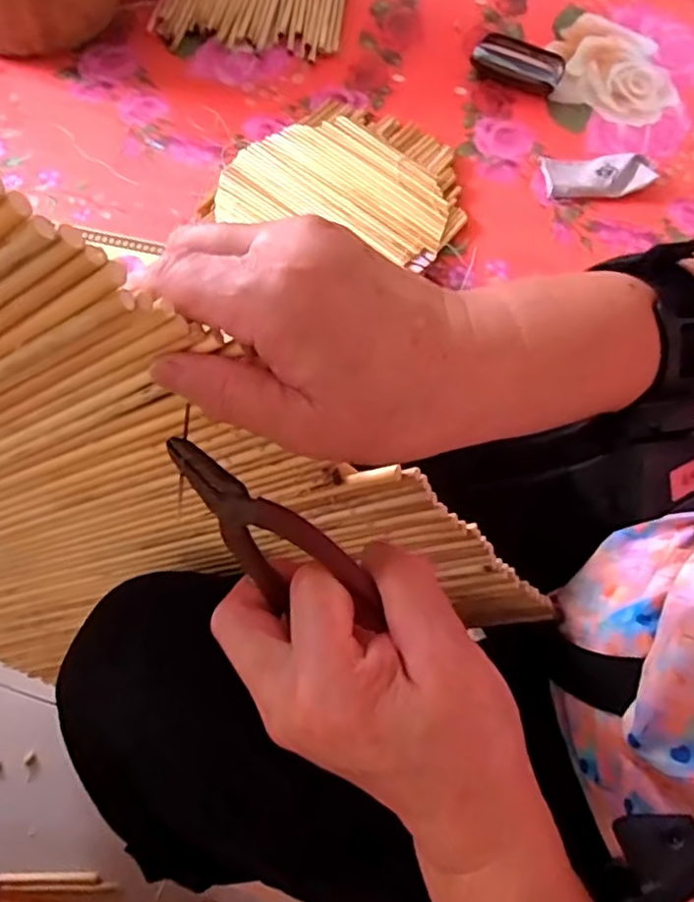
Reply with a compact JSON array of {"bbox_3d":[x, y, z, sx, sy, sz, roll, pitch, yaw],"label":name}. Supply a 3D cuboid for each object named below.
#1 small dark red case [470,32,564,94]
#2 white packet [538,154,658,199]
[{"bbox_3d":[0.303,-0.683,1.167,0.159,0.056,0.078,21,64,7],"label":"small dark red case"},{"bbox_3d":[0.413,-0.454,1.075,0.175,0.033,0.090,0,63,-3],"label":"white packet"}]

